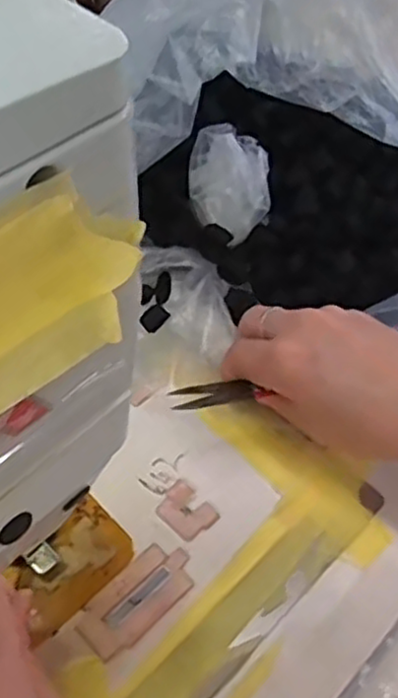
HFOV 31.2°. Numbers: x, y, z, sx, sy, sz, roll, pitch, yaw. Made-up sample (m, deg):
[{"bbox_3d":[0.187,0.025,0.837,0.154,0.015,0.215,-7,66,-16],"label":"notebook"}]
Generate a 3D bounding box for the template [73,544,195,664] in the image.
[{"bbox_3d":[-0.027,0.109,0.316,0.027,0.004,0.056,39,60,24],"label":"template"}]

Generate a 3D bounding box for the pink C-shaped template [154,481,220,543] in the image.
[{"bbox_3d":[-0.007,0.077,0.342,0.021,0.004,0.027,-36,62,-27],"label":"pink C-shaped template"}]

